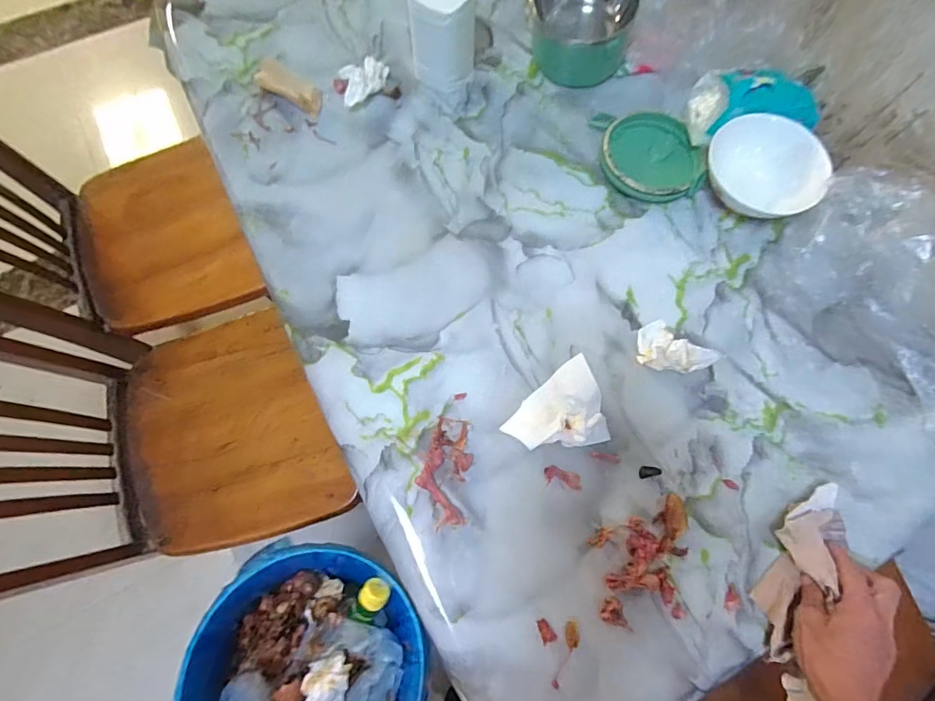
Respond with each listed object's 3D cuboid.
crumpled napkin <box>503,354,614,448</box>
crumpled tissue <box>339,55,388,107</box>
[{"bbox_3d":[0.102,0.073,0.561,0.111,0.045,0.095,-22,74,-8],"label":"crumpled napkin"},{"bbox_3d":[-0.159,-0.402,0.723,0.065,0.015,0.091,43,76,12],"label":"crumpled tissue"}]

